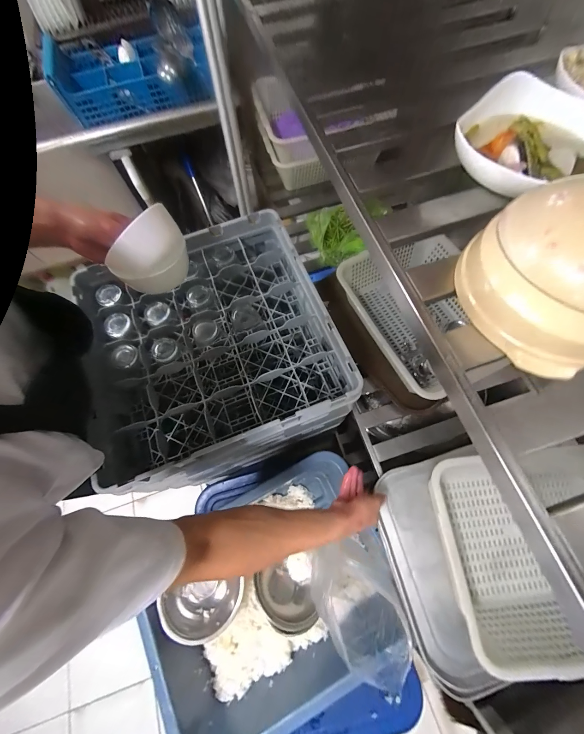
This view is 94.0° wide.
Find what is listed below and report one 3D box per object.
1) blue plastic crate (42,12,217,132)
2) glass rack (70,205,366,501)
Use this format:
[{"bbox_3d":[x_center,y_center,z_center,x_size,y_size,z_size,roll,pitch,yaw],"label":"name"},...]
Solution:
[{"bbox_3d":[-0.432,-0.798,0.743,0.408,0.106,0.239,-12,68,-2],"label":"blue plastic crate"},{"bbox_3d":[-0.173,-0.047,0.626,0.476,0.187,0.484,-20,69,-5],"label":"glass rack"}]

